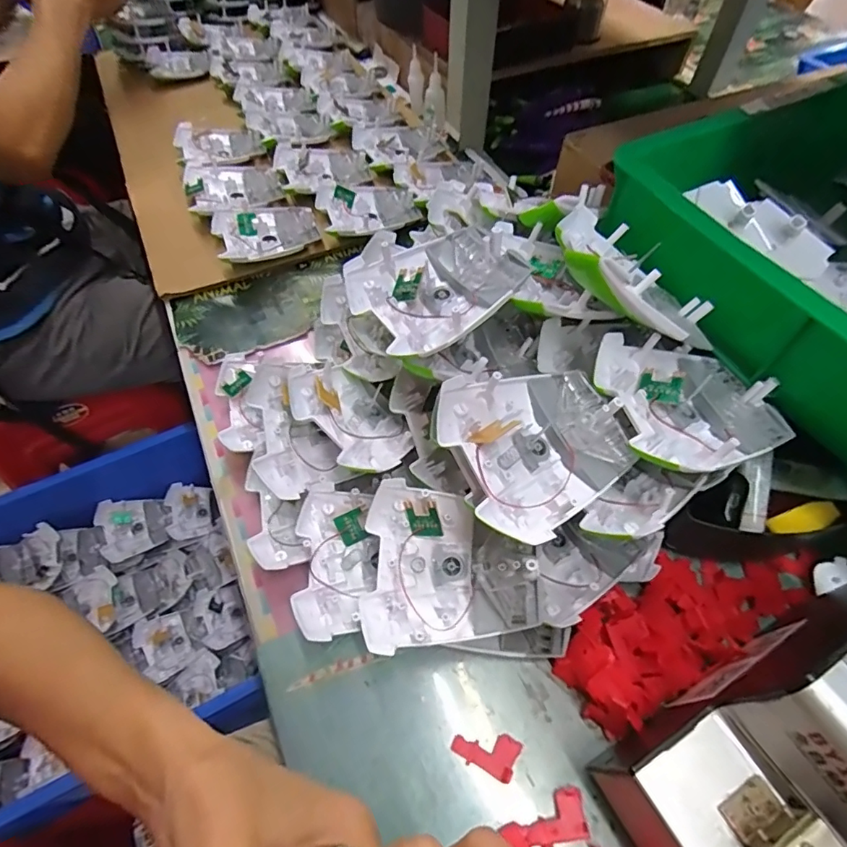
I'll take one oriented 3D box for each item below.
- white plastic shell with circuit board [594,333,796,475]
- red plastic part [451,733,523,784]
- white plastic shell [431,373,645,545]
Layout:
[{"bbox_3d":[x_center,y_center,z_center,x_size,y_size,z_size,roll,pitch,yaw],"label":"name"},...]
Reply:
[{"bbox_3d":[0.162,-0.016,0.299,0.101,0.033,0.094,-13,58,-7],"label":"white plastic shell with circuit board"},{"bbox_3d":[0.037,0.195,0.298,0.038,0.005,0.022,19,60,13],"label":"red plastic part"},{"bbox_3d":[0.067,0.014,0.288,0.104,0.032,0.098,-22,59,-12],"label":"white plastic shell"}]

